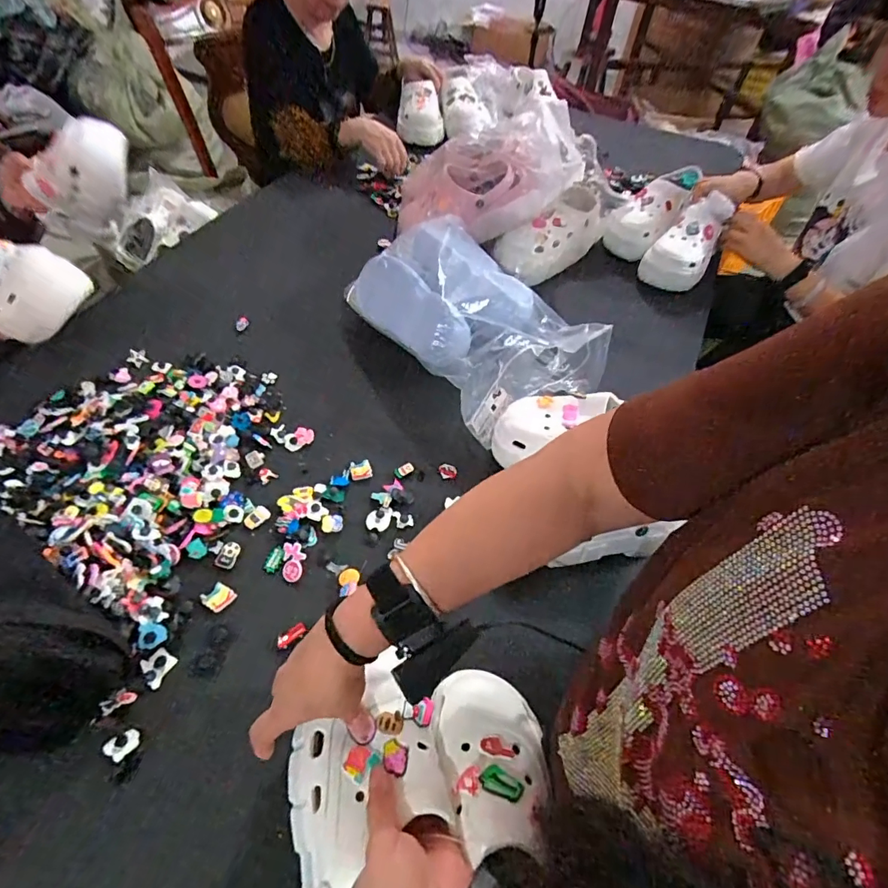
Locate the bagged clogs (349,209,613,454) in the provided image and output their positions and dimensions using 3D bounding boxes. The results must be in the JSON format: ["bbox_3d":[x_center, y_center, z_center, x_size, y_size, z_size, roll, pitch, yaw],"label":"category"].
[{"bbox_3d":[0.043,-0.211,0.782,0.263,0.122,0.382,-33,63,-25],"label":"bagged clogs"}]

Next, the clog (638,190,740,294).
[{"bbox_3d":[0.491,-0.397,0.944,0.099,0.075,0.226,40,91,22],"label":"clog"}]

